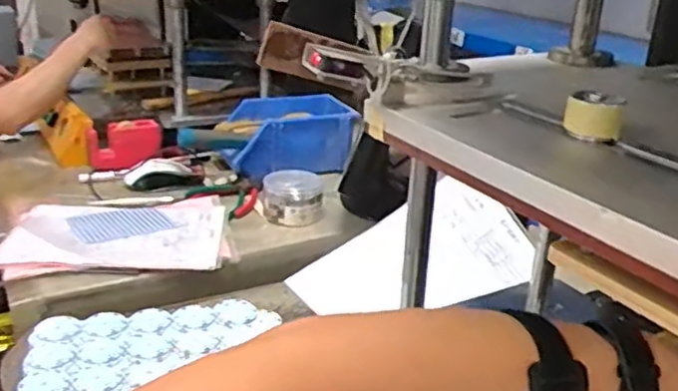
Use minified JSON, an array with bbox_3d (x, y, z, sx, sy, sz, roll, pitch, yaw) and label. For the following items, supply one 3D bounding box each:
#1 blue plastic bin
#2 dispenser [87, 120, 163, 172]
[{"bbox_3d":[-0.094,-0.114,1.319,0.247,0.107,0.168,-2,24,-11],"label":"blue plastic bin"},{"bbox_3d":[-0.401,-0.093,1.293,0.132,0.078,0.045,-6,25,-19],"label":"dispenser"}]

